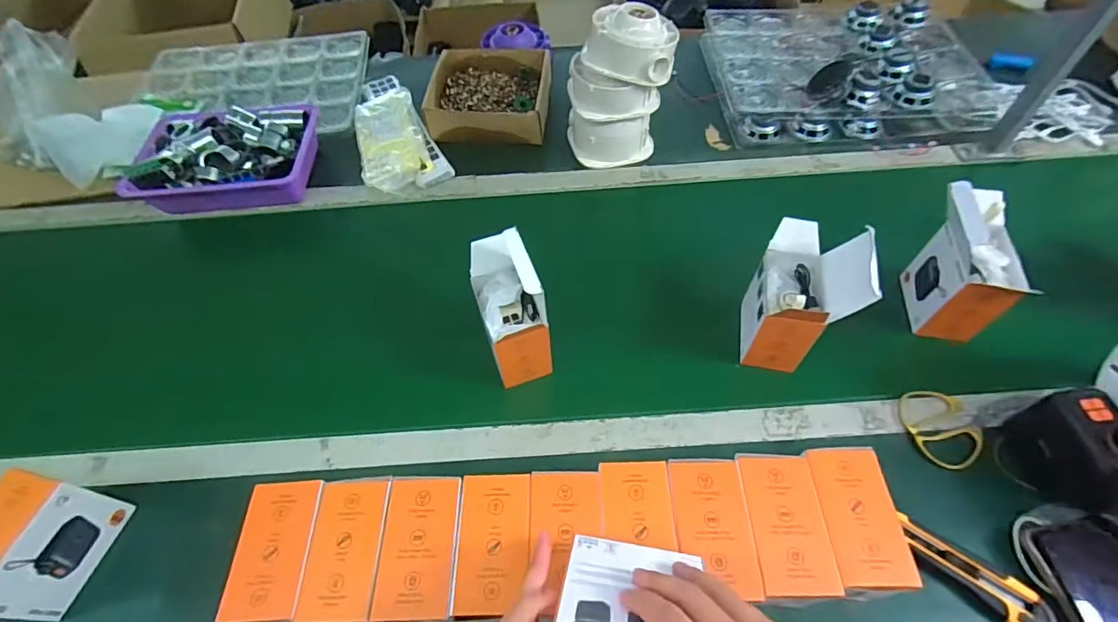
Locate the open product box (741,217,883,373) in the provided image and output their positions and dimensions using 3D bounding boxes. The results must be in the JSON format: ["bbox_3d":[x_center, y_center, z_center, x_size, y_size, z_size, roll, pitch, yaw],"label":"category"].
[{"bbox_3d":[0.277,-0.027,0.578,0.084,0.169,0.132,10,58,6],"label":"open product box"}]

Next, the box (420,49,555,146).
[{"bbox_3d":[-0.121,-0.404,0.907,0.224,0.061,0.224,4,58,2],"label":"box"}]

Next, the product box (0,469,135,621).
[{"bbox_3d":[-0.507,0.227,0.478,0.071,0.101,0.116,10,58,6],"label":"product box"}]

